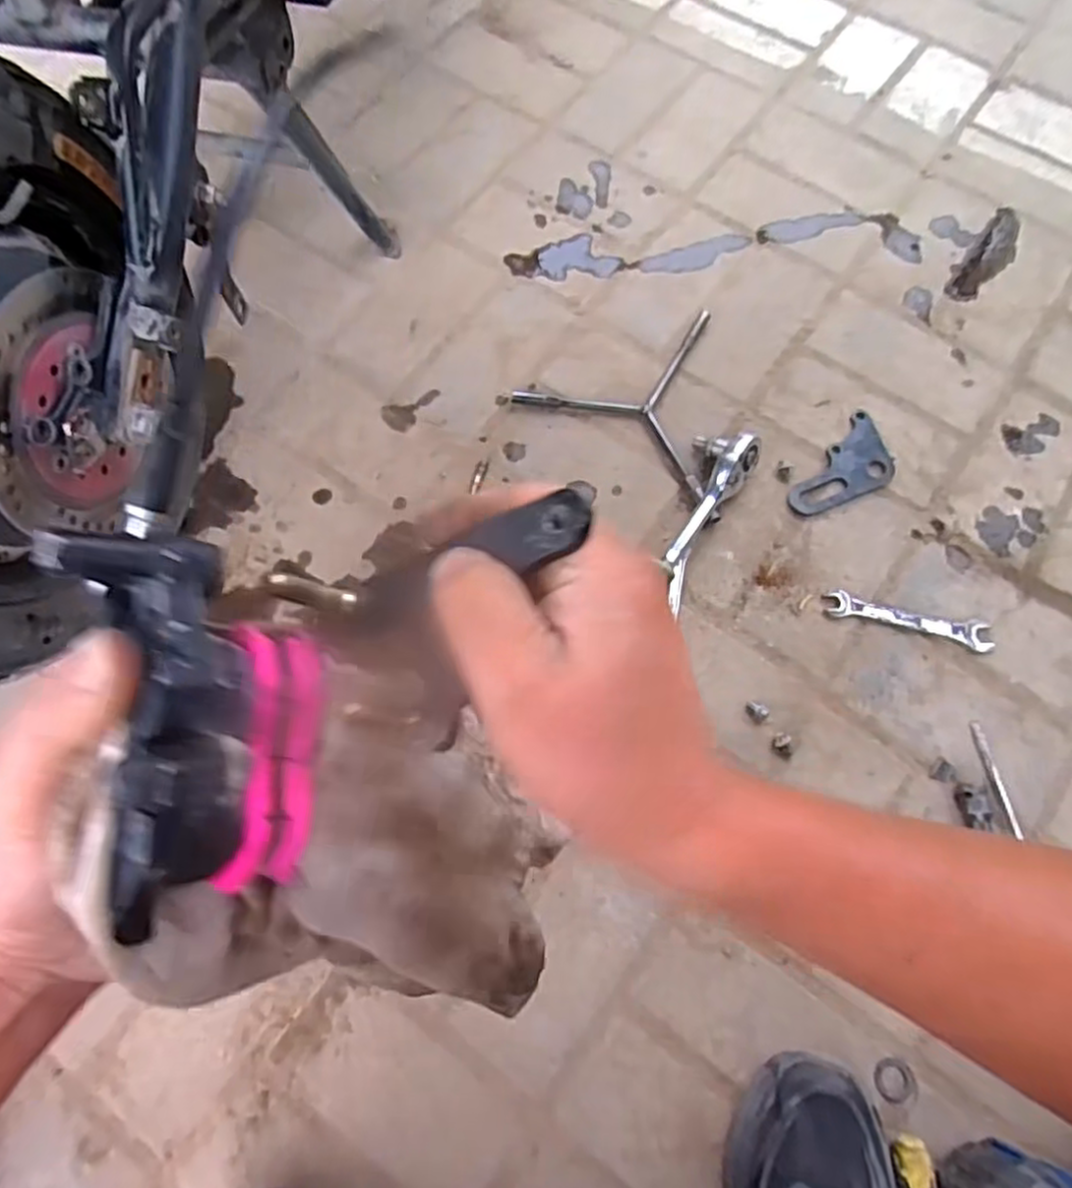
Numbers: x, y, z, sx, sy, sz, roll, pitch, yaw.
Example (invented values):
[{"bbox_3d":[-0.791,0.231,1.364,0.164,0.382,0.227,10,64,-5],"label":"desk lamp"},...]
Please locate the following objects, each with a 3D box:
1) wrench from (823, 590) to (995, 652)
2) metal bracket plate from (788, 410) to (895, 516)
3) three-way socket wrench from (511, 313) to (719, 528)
[{"bbox_3d":[0.341,0.024,0.657,0.143,0.009,0.026,15,73,5],"label":"wrench"},{"bbox_3d":[0.309,-0.118,0.707,0.066,0.008,0.131,38,76,11],"label":"metal bracket plate"},{"bbox_3d":[0.127,-0.213,0.733,0.240,0.014,0.199,32,75,10],"label":"three-way socket wrench"}]

